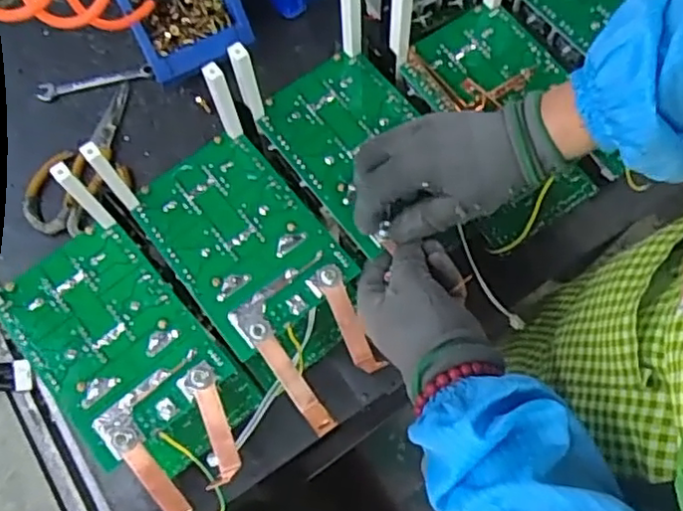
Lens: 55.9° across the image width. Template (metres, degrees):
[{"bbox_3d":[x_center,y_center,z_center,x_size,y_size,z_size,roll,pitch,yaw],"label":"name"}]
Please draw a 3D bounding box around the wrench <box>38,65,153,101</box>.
[{"bbox_3d":[-0.270,-0.191,0.709,0.124,0.007,0.019,-12,71,-2],"label":"wrench"}]

